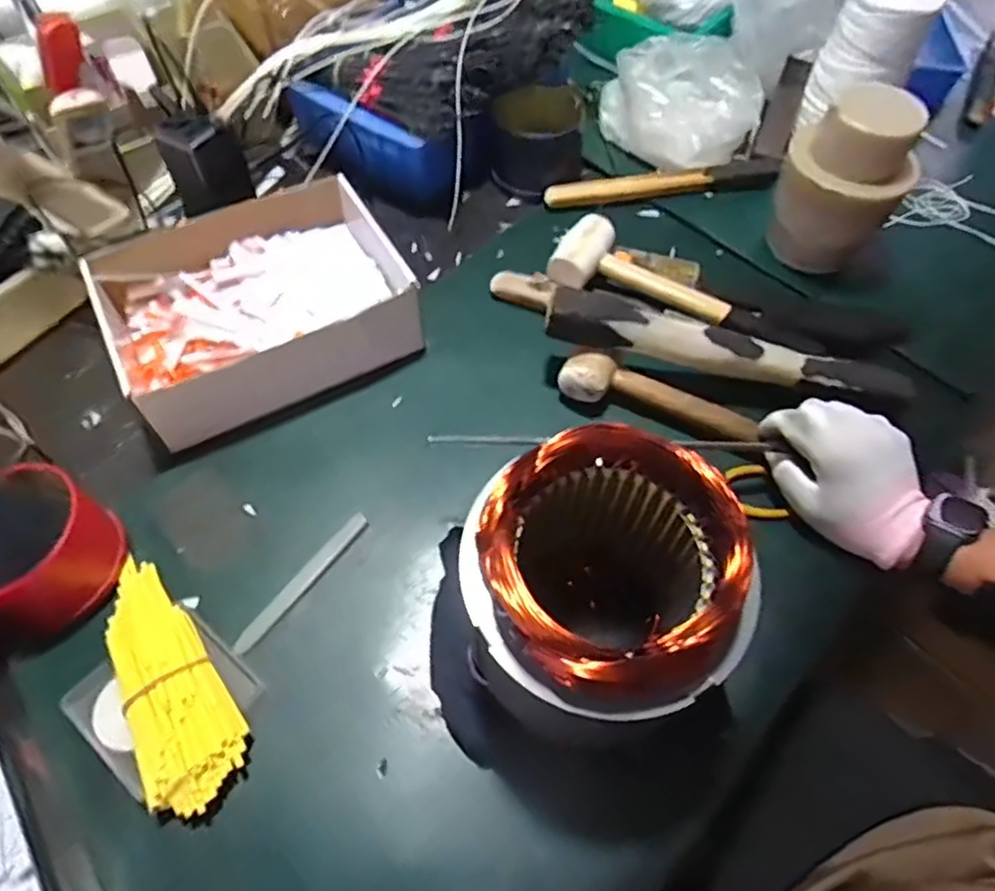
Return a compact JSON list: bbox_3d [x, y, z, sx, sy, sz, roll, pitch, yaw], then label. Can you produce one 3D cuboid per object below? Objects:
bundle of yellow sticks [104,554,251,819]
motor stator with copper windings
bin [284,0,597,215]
[{"bbox_3d":[-0.222,0.152,0.442,0.059,0.026,0.175,-28,65,-17],"label":"bundle of yellow sticks"},{"bbox_3d":[0.054,0.097,0.396,0.138,0.185,0.138,1,60,-2],"label":"motor stator with copper windings"},{"bbox_3d":[-0.052,-0.423,0.724,0.241,0.121,0.299,26,62,12],"label":"bin"}]

